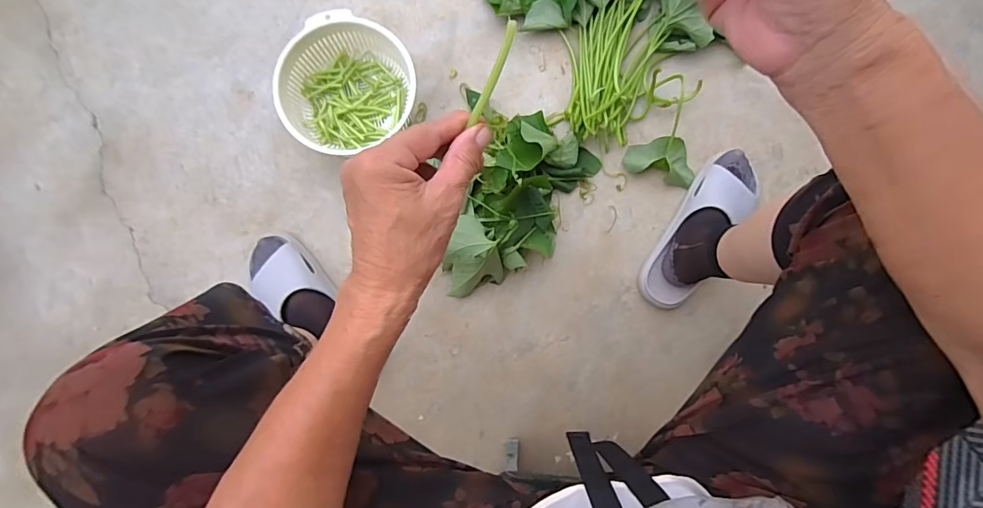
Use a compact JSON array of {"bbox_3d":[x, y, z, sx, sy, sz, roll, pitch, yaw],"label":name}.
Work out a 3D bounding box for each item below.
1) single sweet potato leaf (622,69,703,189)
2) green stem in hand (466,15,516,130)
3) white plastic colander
[{"bbox_3d":[0.291,-0.201,0.723,0.112,0.065,0.162,17,86,1],"label":"single sweet potato leaf"},{"bbox_3d":[0.001,-0.107,0.273,0.007,0.006,0.065,31,129,2],"label":"green stem in hand"},{"bbox_3d":[-0.229,-0.269,0.725,0.201,0.091,0.180,-22,86,-2],"label":"white plastic colander"}]

